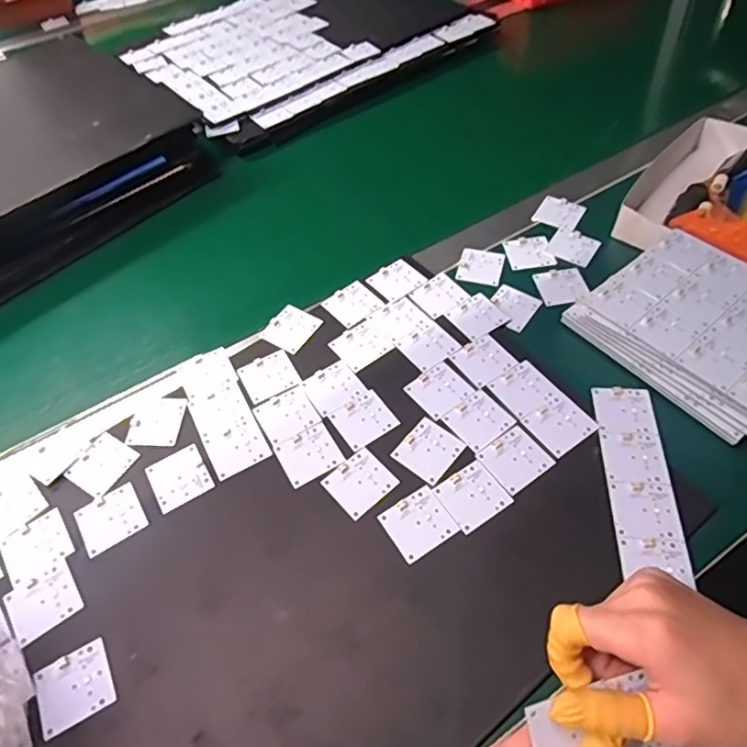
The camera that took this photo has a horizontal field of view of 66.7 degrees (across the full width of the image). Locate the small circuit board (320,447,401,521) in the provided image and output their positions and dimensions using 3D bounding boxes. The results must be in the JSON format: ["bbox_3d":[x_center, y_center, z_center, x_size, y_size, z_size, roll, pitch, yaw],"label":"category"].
[{"bbox_3d":[-0.011,0.088,0.461,0.048,0.004,0.044,-37,59,-20],"label":"small circuit board"}]

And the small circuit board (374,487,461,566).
[{"bbox_3d":[0.035,0.115,0.438,0.048,0.004,0.045,-30,57,-16],"label":"small circuit board"}]

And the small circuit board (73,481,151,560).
[{"bbox_3d":[-0.211,0.116,0.455,0.049,0.004,0.045,-31,57,-16],"label":"small circuit board"}]

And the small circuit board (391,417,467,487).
[{"bbox_3d":[0.046,0.063,0.474,0.045,0.004,0.048,33,63,25],"label":"small circuit board"}]

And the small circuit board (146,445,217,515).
[{"bbox_3d":[-0.162,0.085,0.472,0.046,0.004,0.048,-29,57,-15],"label":"small circuit board"}]

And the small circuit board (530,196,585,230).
[{"bbox_3d":[0.212,-0.183,0.648,0.050,0.005,0.046,27,61,22],"label":"small circuit board"}]

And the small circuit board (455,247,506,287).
[{"bbox_3d":[0.114,-0.114,0.605,0.047,0.005,0.051,11,56,13],"label":"small circuit board"}]

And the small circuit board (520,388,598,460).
[{"bbox_3d":[0.158,0.042,0.480,0.048,0.004,0.046,-32,58,-17],"label":"small circuit board"}]

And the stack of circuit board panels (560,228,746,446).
[{"bbox_3d":[0.300,-0.039,0.504,0.151,0.042,0.184,-34,58,-18],"label":"stack of circuit board panels"}]

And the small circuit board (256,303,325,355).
[{"bbox_3d":[-0.082,-0.045,0.561,0.046,0.004,0.049,25,60,21],"label":"small circuit board"}]

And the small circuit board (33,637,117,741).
[{"bbox_3d":[-0.204,0.214,0.387,0.048,0.004,0.046,-26,56,-13],"label":"small circuit board"}]

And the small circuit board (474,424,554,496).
[{"bbox_3d":[0.116,0.069,0.465,0.048,0.004,0.045,-32,58,-17],"label":"small circuit board"}]

